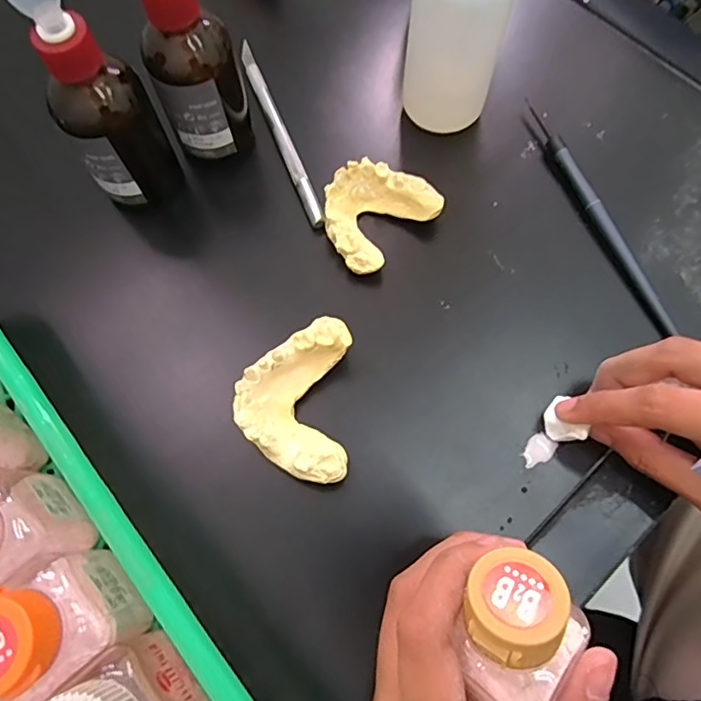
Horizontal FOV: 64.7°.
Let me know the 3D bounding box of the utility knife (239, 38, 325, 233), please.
[{"bbox_3d":[-0.041,-0.125,0.314,0.008,0.005,0.131,-21,71,-7],"label":"utility knife"}]

